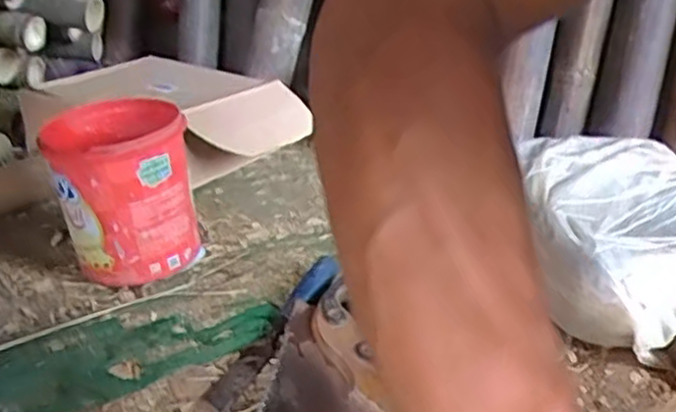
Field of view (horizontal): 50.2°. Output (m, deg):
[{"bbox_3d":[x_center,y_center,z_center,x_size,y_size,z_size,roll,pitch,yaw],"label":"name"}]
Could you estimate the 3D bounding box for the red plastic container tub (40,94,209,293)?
[{"bbox_3d":[-0.232,-0.019,0.772,0.150,0.155,0.145,5,28,-3],"label":"red plastic container tub"}]

